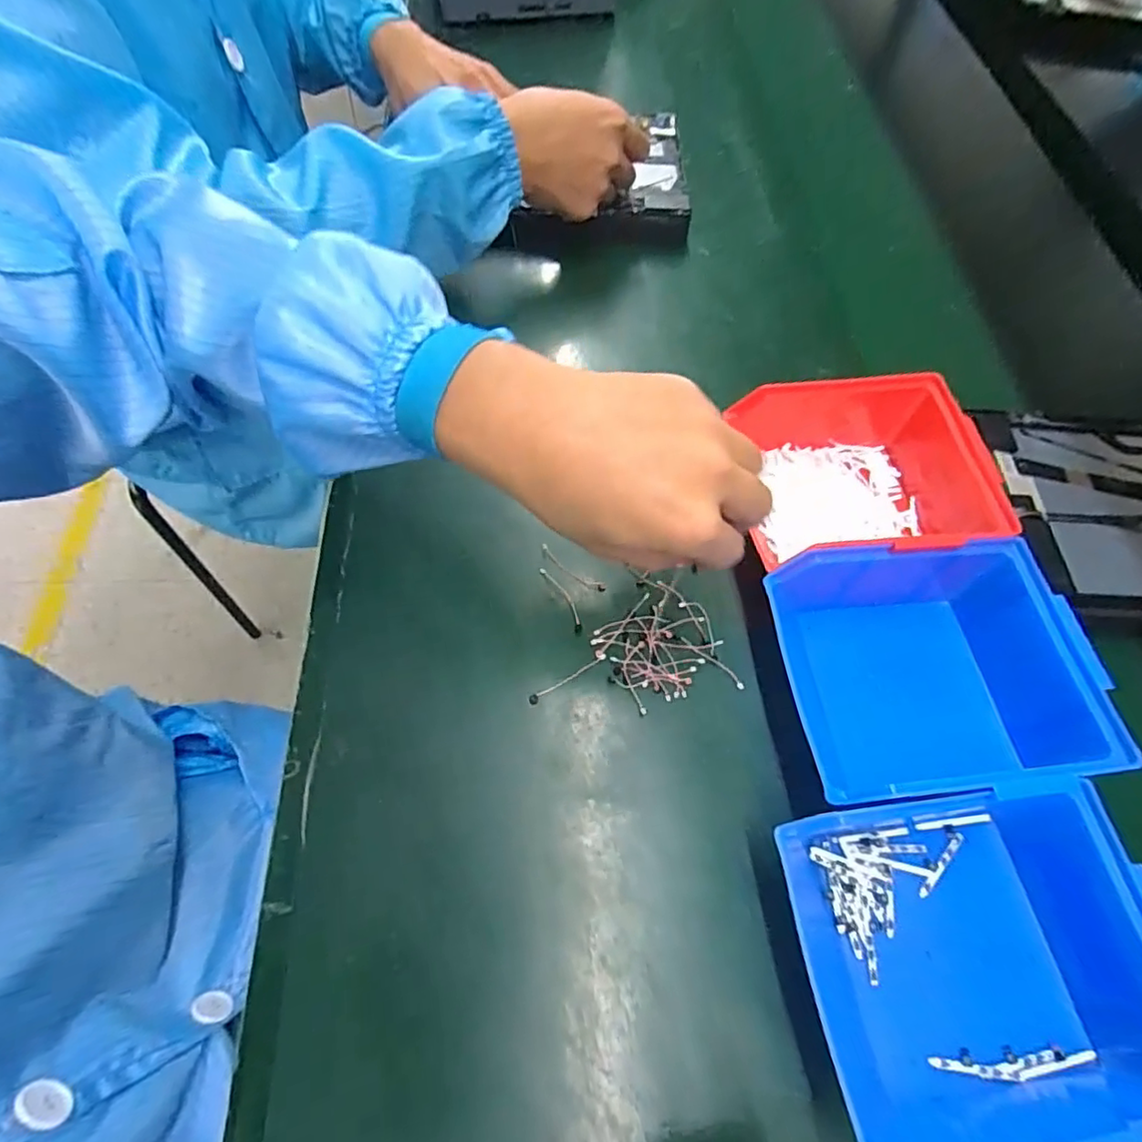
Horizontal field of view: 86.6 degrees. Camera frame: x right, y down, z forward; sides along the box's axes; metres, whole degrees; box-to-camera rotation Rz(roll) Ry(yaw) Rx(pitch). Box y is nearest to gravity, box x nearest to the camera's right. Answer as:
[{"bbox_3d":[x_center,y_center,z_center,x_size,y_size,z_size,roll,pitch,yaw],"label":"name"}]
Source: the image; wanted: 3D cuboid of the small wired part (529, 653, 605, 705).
[{"bbox_3d":[-0.002,0.060,0.340,0.049,0.004,0.005,-30,69,-16],"label":"small wired part"}]

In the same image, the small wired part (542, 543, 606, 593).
[{"bbox_3d":[0.001,-0.001,0.370,0.046,0.006,0.008,32,66,13],"label":"small wired part"}]

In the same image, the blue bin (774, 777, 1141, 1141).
[{"bbox_3d":[0.169,0.163,0.258,0.139,0.065,0.130,2,62,-4],"label":"blue bin"}]

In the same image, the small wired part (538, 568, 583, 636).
[{"bbox_3d":[-0.004,0.016,0.363,0.008,0.004,0.048,-26,67,-15],"label":"small wired part"}]

